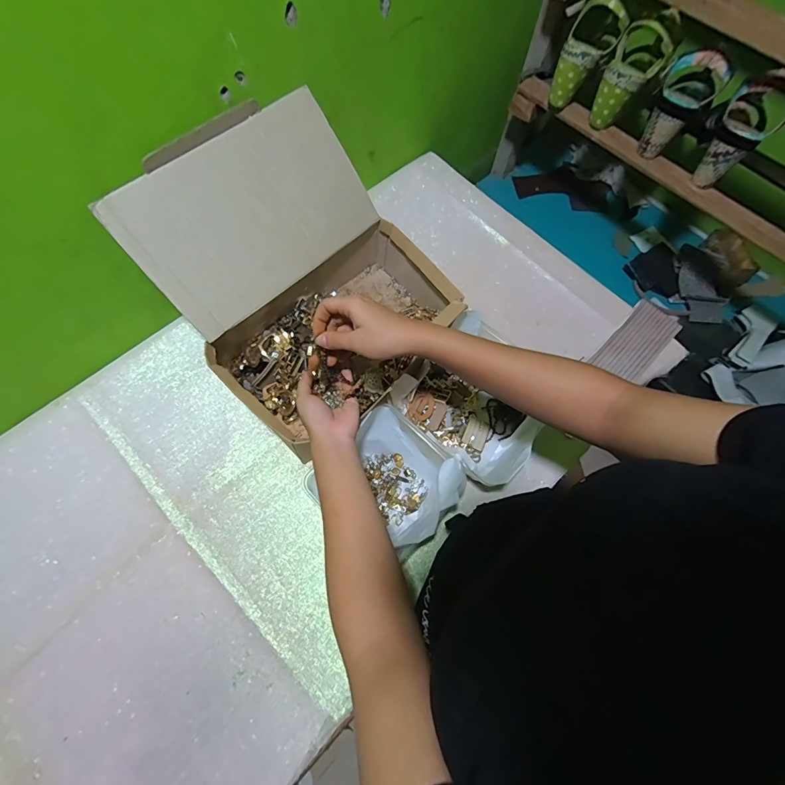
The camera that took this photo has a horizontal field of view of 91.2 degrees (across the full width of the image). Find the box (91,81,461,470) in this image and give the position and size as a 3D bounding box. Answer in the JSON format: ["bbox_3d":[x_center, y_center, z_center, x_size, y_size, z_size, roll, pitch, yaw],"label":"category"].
[{"bbox_3d":[-0.122,-0.158,0.535,0.321,0.235,0.317,-37,75,-15],"label":"box"}]

